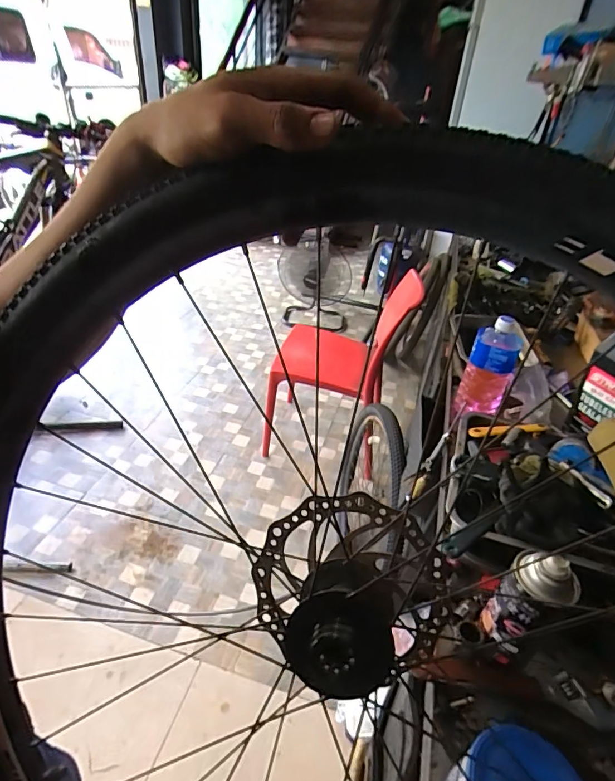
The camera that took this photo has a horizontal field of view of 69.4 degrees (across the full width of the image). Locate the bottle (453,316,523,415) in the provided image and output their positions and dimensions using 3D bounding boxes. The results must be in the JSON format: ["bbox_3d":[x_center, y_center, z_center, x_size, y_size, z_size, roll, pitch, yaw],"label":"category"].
[{"bbox_3d":[0.353,-0.038,0.866,0.084,0.192,0.070,19,38,18],"label":"bottle"}]

